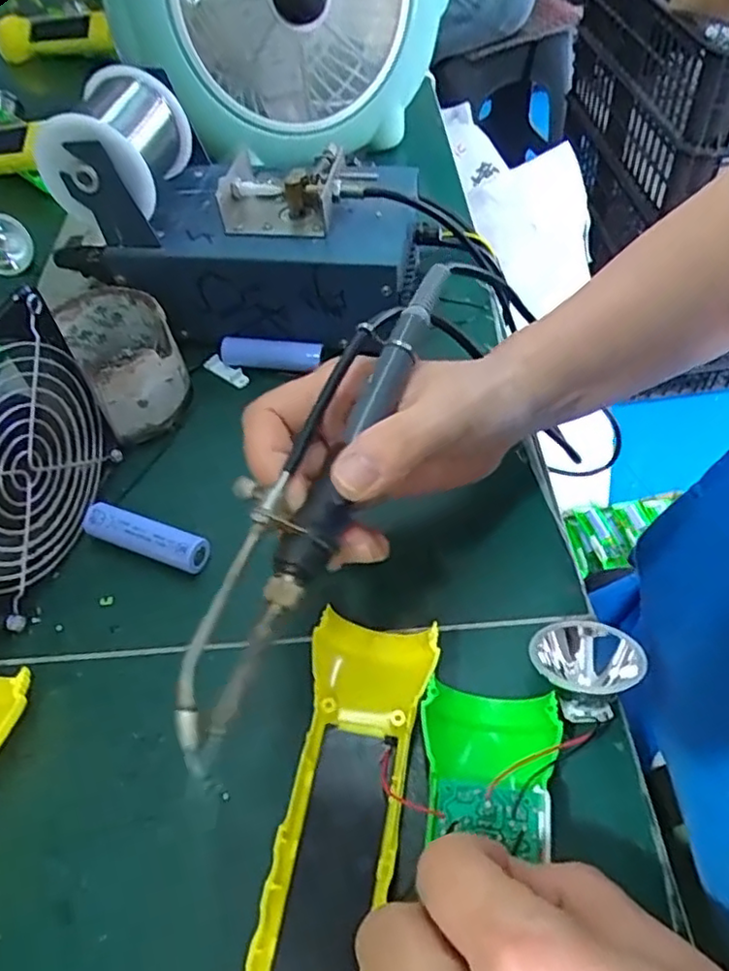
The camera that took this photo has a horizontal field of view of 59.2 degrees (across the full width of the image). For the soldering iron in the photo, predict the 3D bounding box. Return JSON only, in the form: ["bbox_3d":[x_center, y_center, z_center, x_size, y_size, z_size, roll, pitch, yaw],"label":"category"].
[{"bbox_3d":[-0.017,-0.009,0.234,0.031,0.019,0.211,18,68,17],"label":"soldering iron"}]

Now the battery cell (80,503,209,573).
[{"bbox_3d":[-0.112,0.027,0.327,0.068,0.019,0.017,17,55,16],"label":"battery cell"}]

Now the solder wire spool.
[{"bbox_3d":[-0.139,-0.195,0.366,0.066,0.058,0.082,9,54,11],"label":"solder wire spool"}]

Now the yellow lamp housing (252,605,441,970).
[{"bbox_3d":[-0.009,0.126,0.240,0.049,0.029,0.163,7,53,10],"label":"yellow lamp housing"}]

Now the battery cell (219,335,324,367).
[{"bbox_3d":[-0.058,-0.082,0.404,0.064,0.018,0.015,3,53,7],"label":"battery cell"}]

